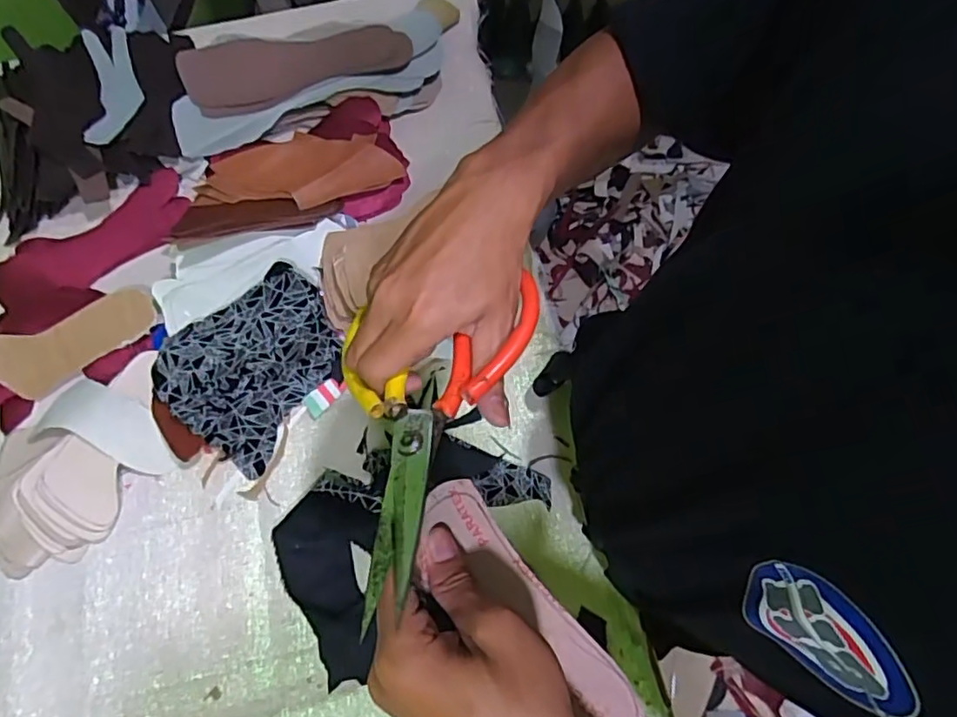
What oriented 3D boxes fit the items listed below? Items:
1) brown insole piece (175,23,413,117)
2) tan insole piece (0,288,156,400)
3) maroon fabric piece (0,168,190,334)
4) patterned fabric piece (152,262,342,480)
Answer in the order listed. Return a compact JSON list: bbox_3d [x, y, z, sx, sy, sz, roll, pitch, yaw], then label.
[{"bbox_3d":[-0.208,-0.344,0.697,0.254,0.020,0.102,-13,72,-4],"label":"brown insole piece"},{"bbox_3d":[-0.409,-0.016,0.608,0.160,0.017,0.066,-23,91,-10],"label":"tan insole piece"},{"bbox_3d":[-0.425,-0.115,0.661,0.235,0.019,0.101,-32,74,-9],"label":"maroon fabric piece"},{"bbox_3d":[-0.221,0.000,0.591,0.132,0.069,0.173,37,77,12],"label":"patterned fabric piece"}]

